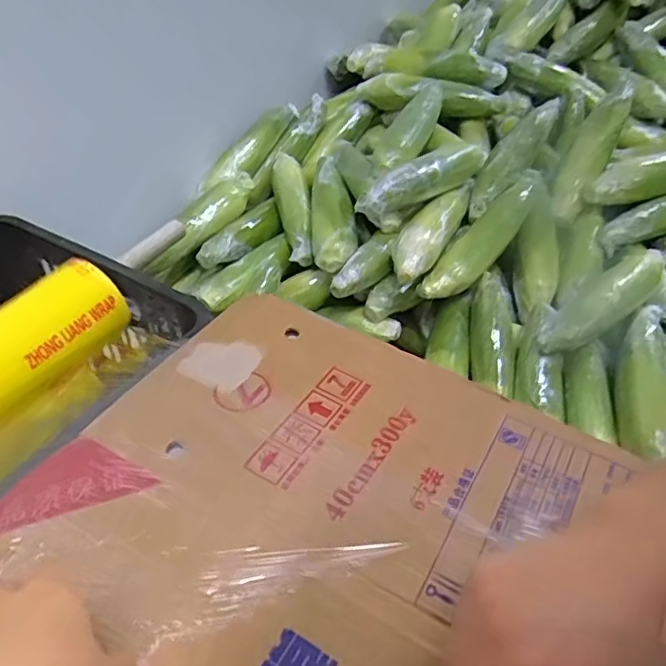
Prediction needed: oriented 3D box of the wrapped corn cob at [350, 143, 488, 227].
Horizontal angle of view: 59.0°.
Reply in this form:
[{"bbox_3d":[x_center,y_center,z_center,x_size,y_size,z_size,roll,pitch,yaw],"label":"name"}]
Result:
[{"bbox_3d":[0.134,-0.218,0.842,0.251,0.056,0.045,-30,53,-30],"label":"wrapped corn cob"}]

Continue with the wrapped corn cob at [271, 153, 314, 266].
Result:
[{"bbox_3d":[-0.058,-0.188,0.908,0.046,0.046,0.213,-8,60,-10],"label":"wrapped corn cob"}]

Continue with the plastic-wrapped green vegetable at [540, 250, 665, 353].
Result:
[{"bbox_3d":[0.353,-0.041,0.741,0.231,0.056,0.054,-25,50,-26],"label":"plastic-wrapped green vegetable"}]

